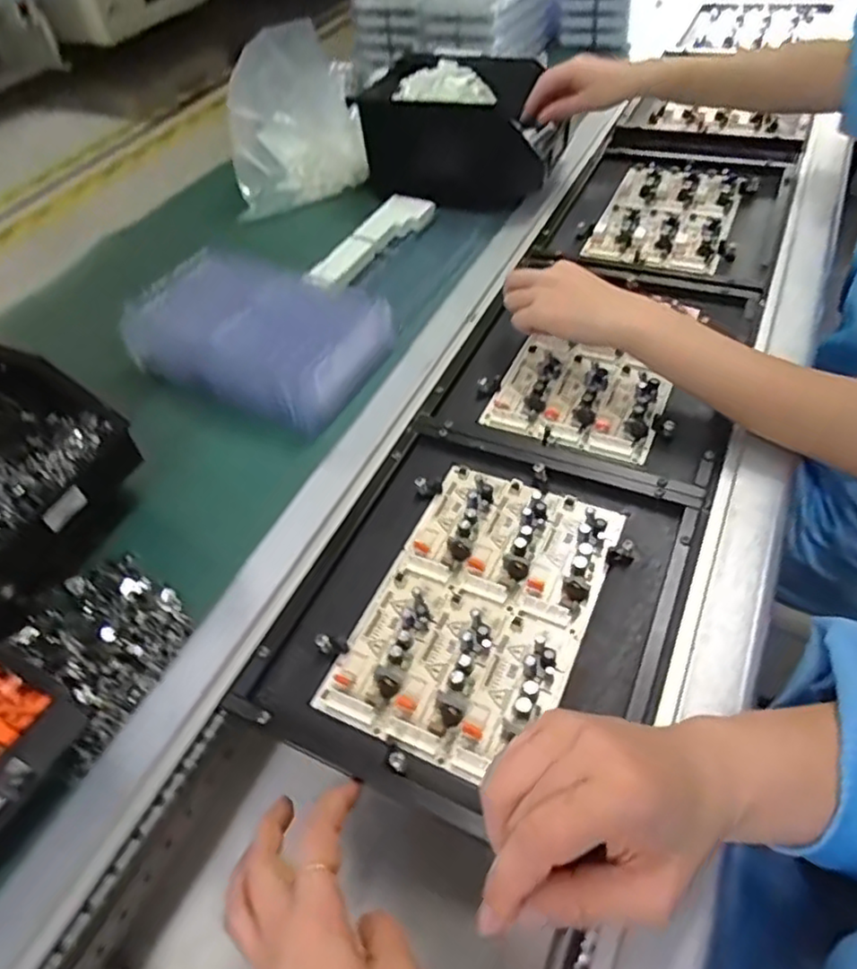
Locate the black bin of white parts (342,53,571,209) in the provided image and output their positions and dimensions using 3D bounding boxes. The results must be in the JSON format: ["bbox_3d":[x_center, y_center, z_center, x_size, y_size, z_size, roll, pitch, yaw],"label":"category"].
[{"bbox_3d":[0.042,-0.426,0.791,0.237,0.123,0.152,14,48,14],"label":"black bin of white parts"}]

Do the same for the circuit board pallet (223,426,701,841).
[{"bbox_3d":[0.031,0.078,0.436,0.239,0.021,0.258,16,54,21],"label":"circuit board pallet"}]

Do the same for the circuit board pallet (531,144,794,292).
[{"bbox_3d":[0.278,-0.316,0.744,0.230,0.034,0.289,19,49,18],"label":"circuit board pallet"}]

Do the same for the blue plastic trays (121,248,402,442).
[{"bbox_3d":[-0.156,-0.140,0.594,0.228,0.063,0.130,22,51,21],"label":"blue plastic trays"}]

